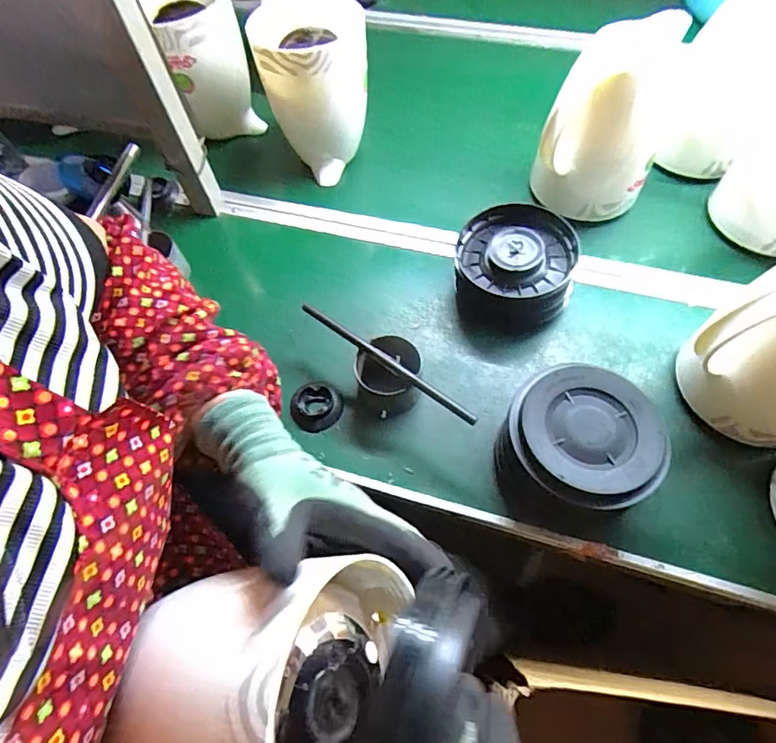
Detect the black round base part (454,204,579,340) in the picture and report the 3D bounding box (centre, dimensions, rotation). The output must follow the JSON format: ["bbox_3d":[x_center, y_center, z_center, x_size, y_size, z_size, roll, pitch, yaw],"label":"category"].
[{"bbox_3d":[0.143,-0.116,0.554,0.132,0.074,0.136,-1,61,2],"label":"black round base part"}]

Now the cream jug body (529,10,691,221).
[{"bbox_3d":[0.247,-0.278,0.550,0.119,0.183,0.113,19,64,13],"label":"cream jug body"}]

